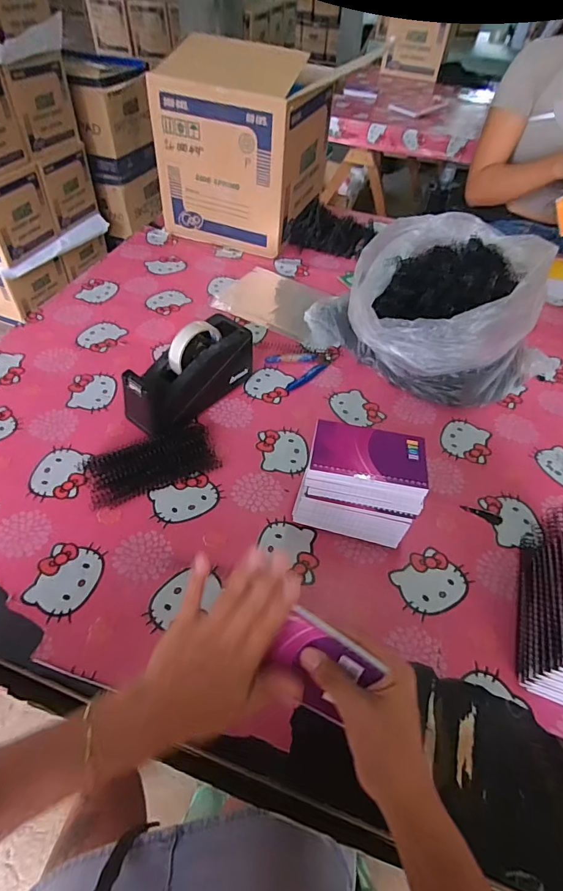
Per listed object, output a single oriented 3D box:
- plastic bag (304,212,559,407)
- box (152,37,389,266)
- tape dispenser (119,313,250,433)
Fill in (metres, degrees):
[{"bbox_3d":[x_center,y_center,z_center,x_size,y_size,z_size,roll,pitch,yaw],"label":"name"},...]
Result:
[{"bbox_3d":[0.276,-0.246,0.771,0.338,0.170,0.345,-23,55,-22],"label":"plastic bag"},{"bbox_3d":[-0.067,-0.639,0.965,0.283,0.322,0.287,26,52,17],"label":"box"},{"bbox_3d":[-0.129,-0.103,0.640,0.078,0.113,0.207,35,55,23],"label":"tape dispenser"}]

